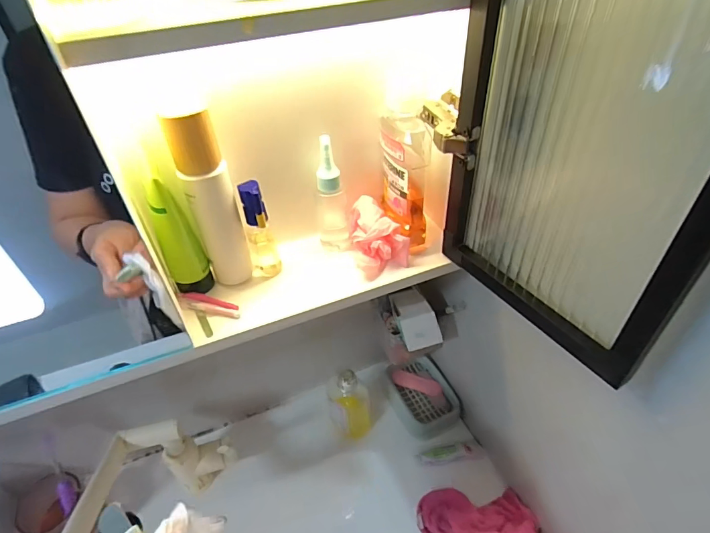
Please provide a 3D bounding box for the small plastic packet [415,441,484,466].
[{"bbox_3d":[0.139,0.272,0.615,0.099,0.010,0.031,-6,42,-3],"label":"small plastic packet"}]

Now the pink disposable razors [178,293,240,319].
[{"bbox_3d":[-0.139,0.036,0.403,0.065,0.008,0.017,9,43,14],"label":"pink disposable razors"}]

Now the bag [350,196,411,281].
[{"bbox_3d":[0.022,-0.033,0.438,0.047,0.051,0.067,-15,43,-12],"label":"bag"}]

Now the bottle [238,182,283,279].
[{"bbox_3d":[-0.095,-0.034,0.411,0.028,0.102,0.025,-13,43,-10],"label":"bottle"}]

